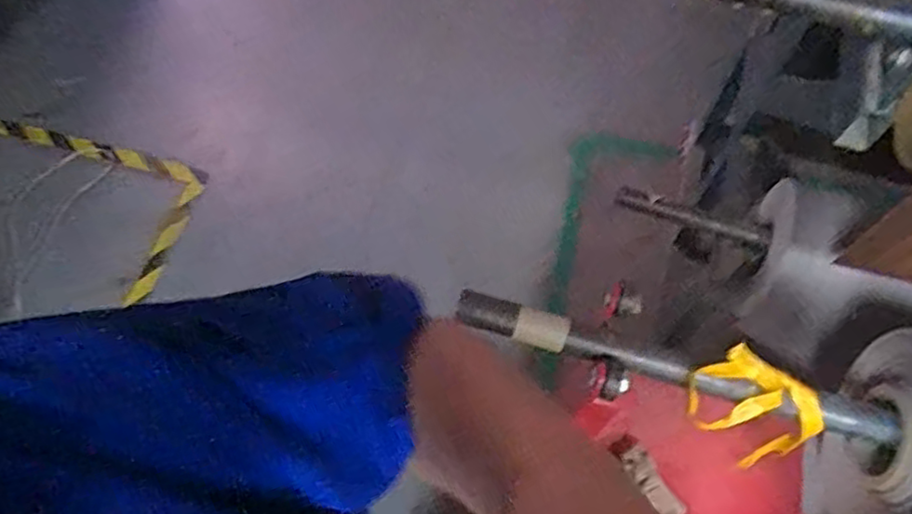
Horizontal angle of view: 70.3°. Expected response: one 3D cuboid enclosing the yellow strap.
[{"bbox_3d":[0.265,0.142,0.596,0.102,0.092,0.095,0,63,0],"label":"yellow strap"}]

